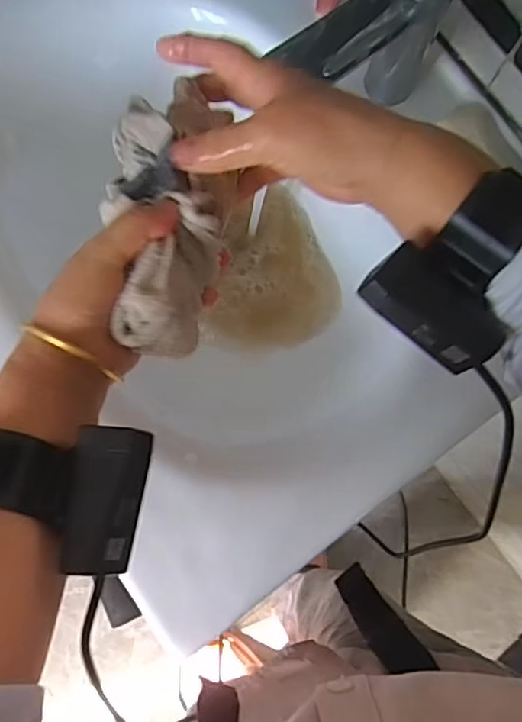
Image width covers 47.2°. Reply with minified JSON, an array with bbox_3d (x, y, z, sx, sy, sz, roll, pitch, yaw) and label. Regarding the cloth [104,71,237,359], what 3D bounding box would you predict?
[{"bbox_3d":[-0.052,-0.085,0.346,0.067,0.040,0.159,1,83,-3],"label":"cloth"}]

